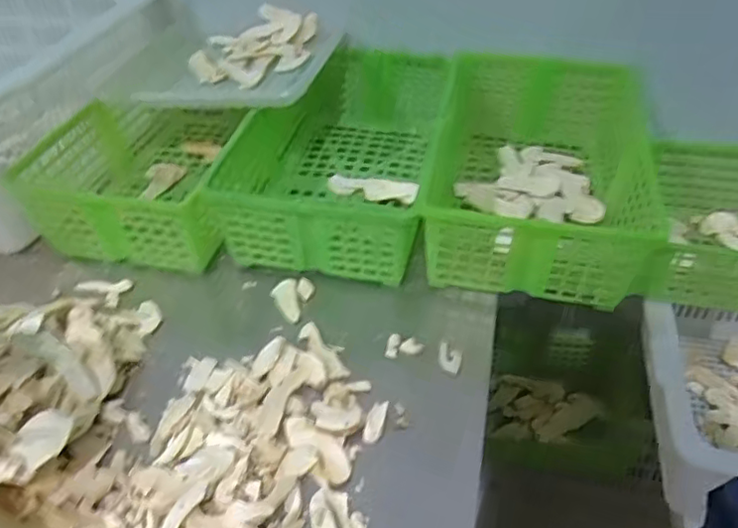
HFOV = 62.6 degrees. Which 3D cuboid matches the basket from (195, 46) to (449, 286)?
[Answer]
[{"bbox_3d":[-0.022,-0.132,0.708,0.213,0.104,0.354,9,43,12],"label":"basket"}]

